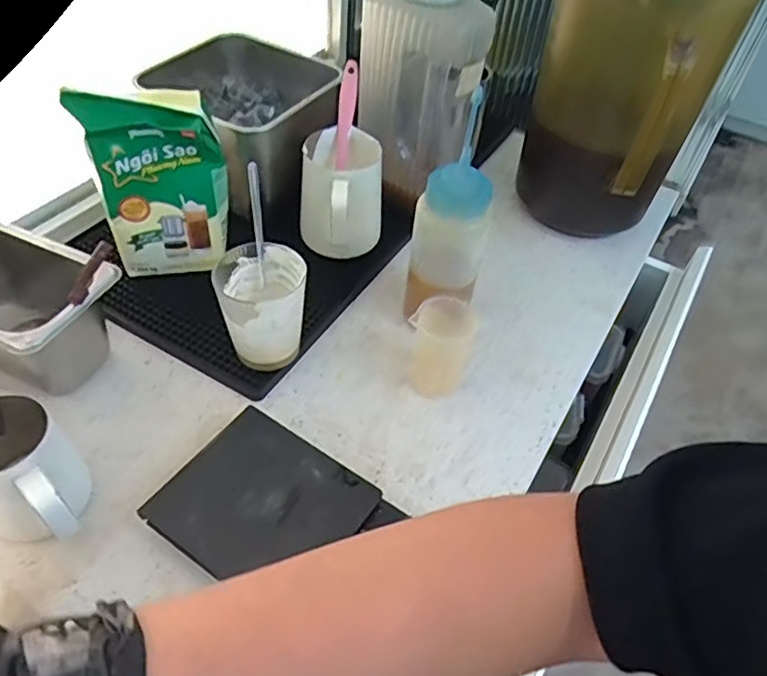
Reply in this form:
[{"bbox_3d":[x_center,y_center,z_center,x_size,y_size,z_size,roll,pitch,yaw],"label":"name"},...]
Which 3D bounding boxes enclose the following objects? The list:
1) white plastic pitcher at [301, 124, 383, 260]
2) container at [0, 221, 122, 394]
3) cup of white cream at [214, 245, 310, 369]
[{"bbox_3d":[-0.045,-0.144,0.653,0.084,0.103,0.112,4,49,-3],"label":"white plastic pitcher"},{"bbox_3d":[-0.319,-0.024,0.534,0.164,0.093,0.106,20,50,11],"label":"container"},{"bbox_3d":[-0.109,-0.025,0.561,0.075,0.100,0.086,-4,50,-9],"label":"cup of white cream"}]

